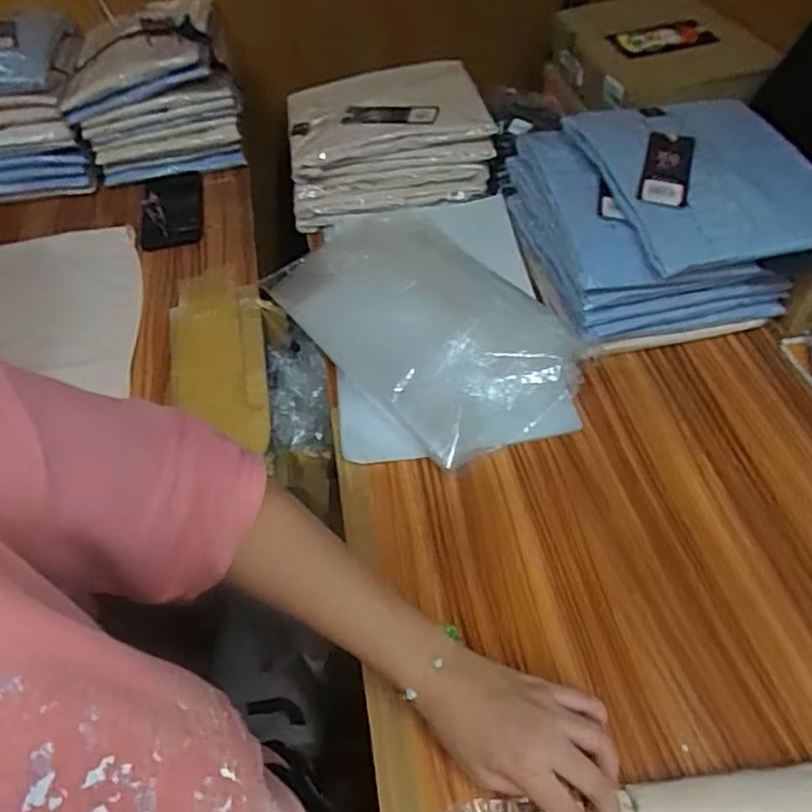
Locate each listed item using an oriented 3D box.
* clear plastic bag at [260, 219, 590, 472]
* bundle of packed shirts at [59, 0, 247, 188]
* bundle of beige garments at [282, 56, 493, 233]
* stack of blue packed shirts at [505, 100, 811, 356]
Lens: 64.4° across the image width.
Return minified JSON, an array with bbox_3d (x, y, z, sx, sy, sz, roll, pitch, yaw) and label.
[{"bbox_3d":[0.011,-0.092,0.668,0.199,0.063,0.332,-39,63,-9],"label":"clear plastic bag"},{"bbox_3d":[-0.380,-0.487,0.981,0.225,0.155,0.263,-15,50,-7],"label":"bundle of packed shirts"},{"bbox_3d":[-0.035,-0.359,0.868,0.262,0.098,0.219,-13,50,-6],"label":"bundle of beige garments"},{"bbox_3d":[0.273,-0.205,0.697,0.264,0.138,0.267,-9,50,-2],"label":"stack of blue packed shirts"}]

